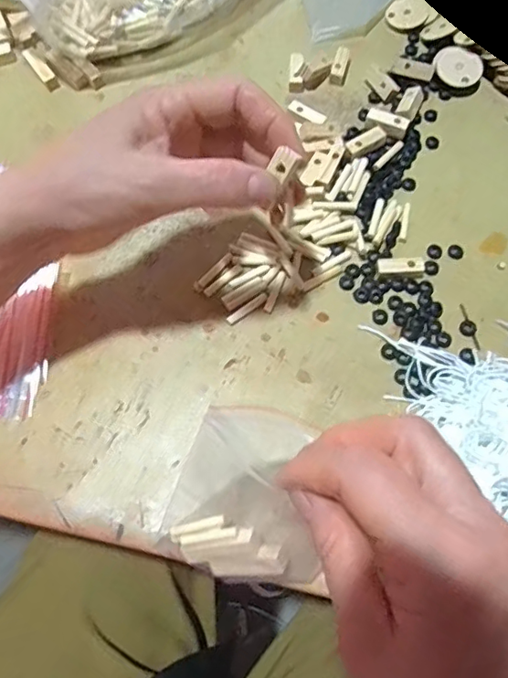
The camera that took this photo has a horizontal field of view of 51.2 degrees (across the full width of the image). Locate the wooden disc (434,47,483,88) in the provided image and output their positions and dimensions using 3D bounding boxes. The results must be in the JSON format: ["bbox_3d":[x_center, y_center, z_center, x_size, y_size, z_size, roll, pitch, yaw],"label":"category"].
[{"bbox_3d":[0.157,-0.210,0.408,0.031,0.004,0.036,-41,80,-2],"label":"wooden disc"}]

